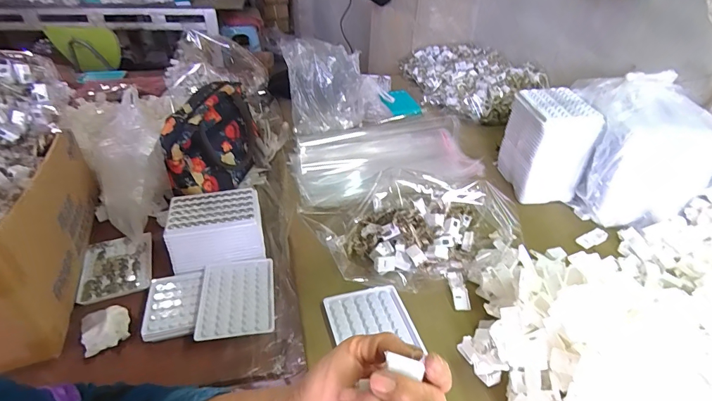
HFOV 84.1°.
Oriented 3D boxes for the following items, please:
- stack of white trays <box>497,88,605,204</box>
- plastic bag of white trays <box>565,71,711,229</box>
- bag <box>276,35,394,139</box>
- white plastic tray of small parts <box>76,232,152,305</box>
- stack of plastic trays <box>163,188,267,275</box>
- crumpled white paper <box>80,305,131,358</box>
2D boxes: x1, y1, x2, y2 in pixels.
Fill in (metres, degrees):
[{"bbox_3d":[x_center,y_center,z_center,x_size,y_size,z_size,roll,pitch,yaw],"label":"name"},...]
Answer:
[{"bbox_3d":[0.326,-0.094,0.686,0.098,0.160,0.123,1,35,0],"label":"stack of white trays"},{"bbox_3d":[0.449,-0.080,0.635,0.162,0.190,0.175,7,35,7],"label":"plastic bag of white trays"},{"bbox_3d":[-0.035,-0.264,0.883,0.233,0.156,0.104,-11,37,-17],"label":"bag"},{"bbox_3d":[-0.359,0.100,0.593,0.092,0.015,0.124,-13,38,-20],"label":"white plastic tray of small parts"},{"bbox_3d":[-0.208,0.041,0.594,0.128,0.067,0.096,-8,36,-14],"label":"stack of plastic trays"},{"bbox_3d":[-0.314,0.155,0.492,0.053,0.024,0.059,-23,42,-30],"label":"crumpled white paper"}]

